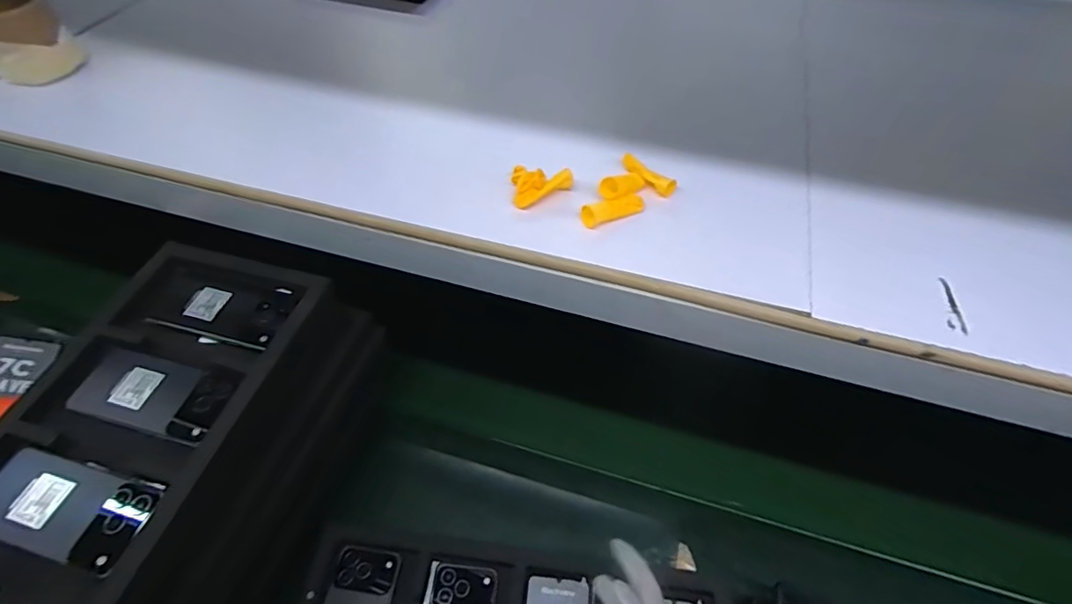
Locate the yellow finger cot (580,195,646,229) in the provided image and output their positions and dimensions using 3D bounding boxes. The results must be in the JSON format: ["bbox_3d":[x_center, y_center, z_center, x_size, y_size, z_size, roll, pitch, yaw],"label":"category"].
[{"bbox_3d":[0.068,-0.082,0.472,0.057,0.015,0.018,-18,54,-14],"label":"yellow finger cot"}]

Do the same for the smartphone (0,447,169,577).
[{"bbox_3d":[-0.397,0.175,0.457,0.147,0.014,0.073,12,53,9],"label":"smartphone"}]

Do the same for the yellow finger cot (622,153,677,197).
[{"bbox_3d":[0.105,-0.120,0.503,0.019,0.010,0.063,-34,59,-24],"label":"yellow finger cot"}]

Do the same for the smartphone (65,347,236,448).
[{"bbox_3d":[-0.376,0.092,0.528,0.140,0.011,0.072,16,61,3],"label":"smartphone"}]

